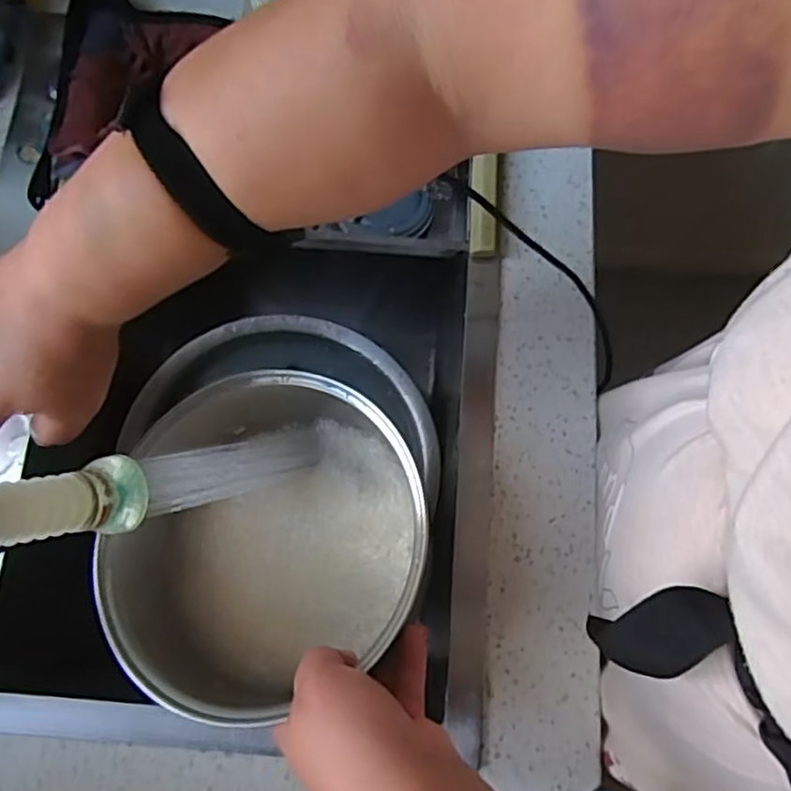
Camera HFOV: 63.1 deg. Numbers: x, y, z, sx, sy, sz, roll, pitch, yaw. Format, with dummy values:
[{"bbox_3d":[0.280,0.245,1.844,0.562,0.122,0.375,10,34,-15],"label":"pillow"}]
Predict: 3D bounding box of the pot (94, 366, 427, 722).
[{"bbox_3d":[-0.081,0.091,0.424,0.192,0.122,0.197,0,76,1],"label":"pot"}]

